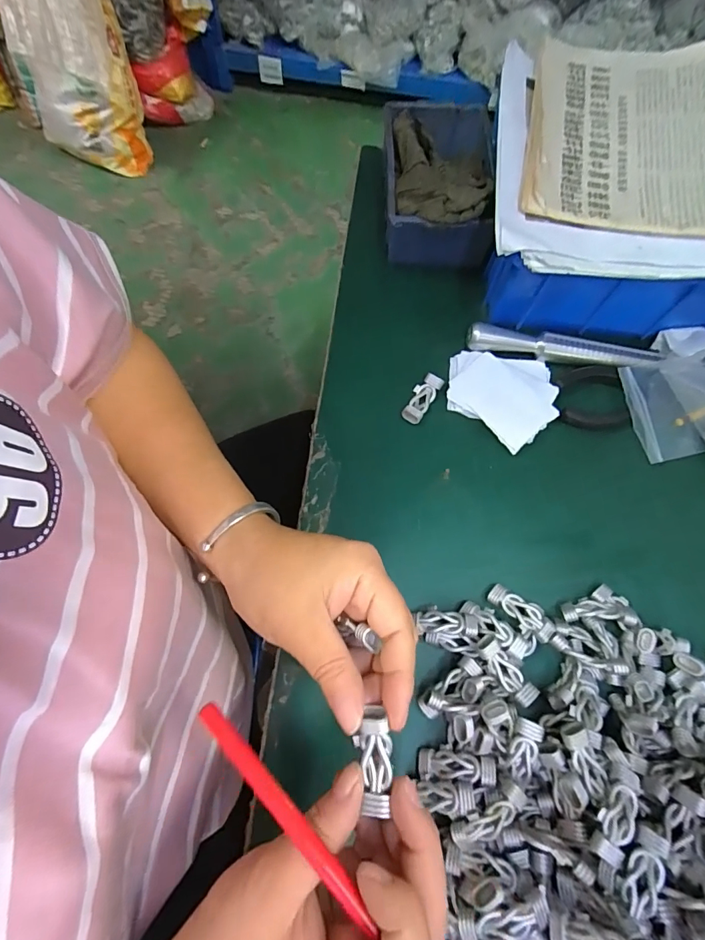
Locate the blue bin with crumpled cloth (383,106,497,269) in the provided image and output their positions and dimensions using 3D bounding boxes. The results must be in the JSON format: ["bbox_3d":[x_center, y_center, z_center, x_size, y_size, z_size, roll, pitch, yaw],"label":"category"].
[{"bbox_3d":[0.074,-0.257,0.383,0.096,0.058,0.143,1,70,-2],"label":"blue bin with crumpled cloth"}]

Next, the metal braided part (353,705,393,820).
[{"bbox_3d":[0.010,0.132,0.195,0.016,0.011,0.041,-2,82,-3],"label":"metal braided part"}]

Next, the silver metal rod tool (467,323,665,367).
[{"bbox_3d":[0.176,-0.101,0.355,0.157,0.014,0.021,7,70,0],"label":"silver metal rod tool"}]

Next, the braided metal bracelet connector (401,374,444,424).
[{"bbox_3d":[0.055,-0.058,0.346,0.019,0.011,0.042,32,72,9],"label":"braided metal bracelet connector"}]

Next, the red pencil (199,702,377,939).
[{"bbox_3d":[-0.008,0.163,0.171,0.167,0.008,0.009,41,74,19],"label":"red pencil"}]

